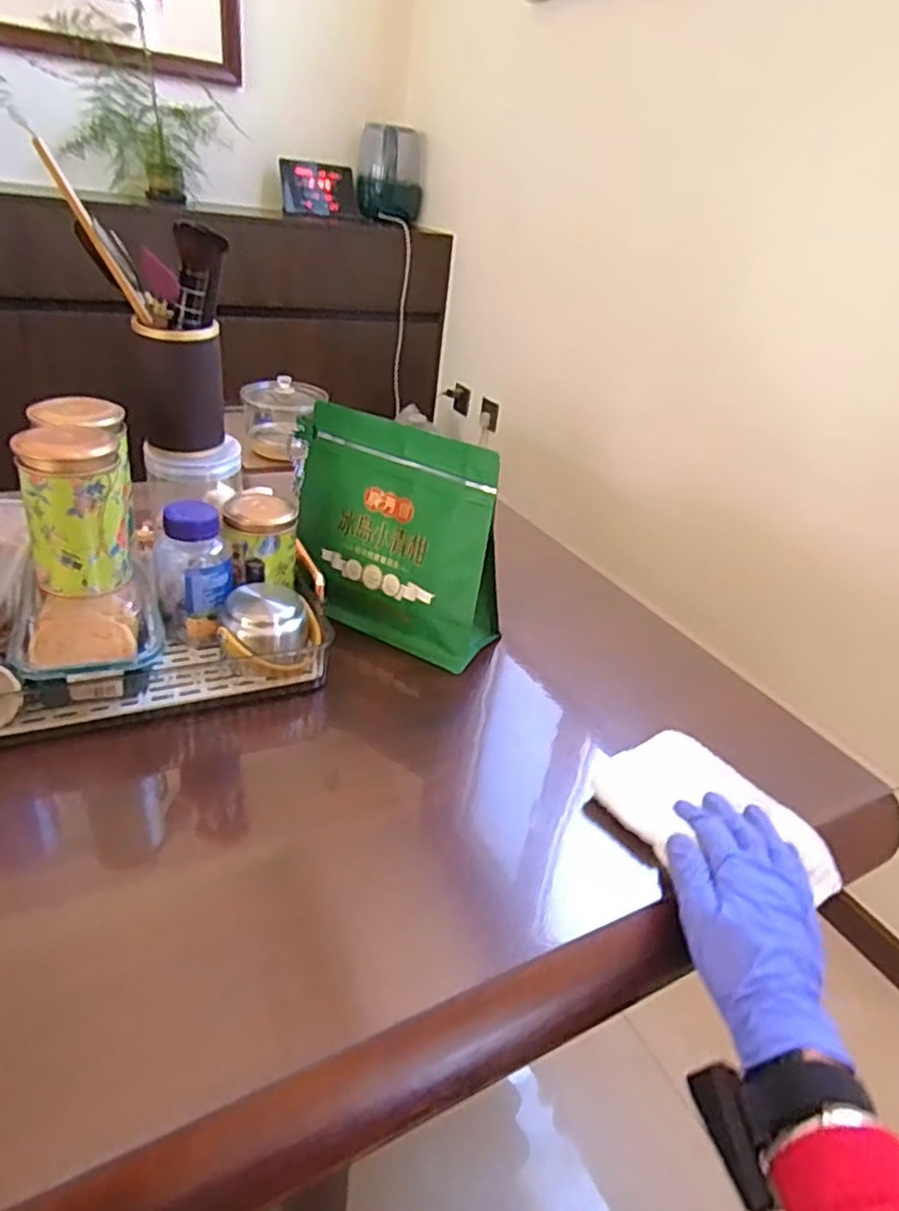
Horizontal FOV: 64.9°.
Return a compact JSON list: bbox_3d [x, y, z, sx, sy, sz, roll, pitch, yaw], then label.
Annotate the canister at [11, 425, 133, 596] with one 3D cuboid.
[{"bbox_3d":[-0.280,-0.070,0.529,0.068,0.112,0.062,-11,36,-28],"label":"canister"}]

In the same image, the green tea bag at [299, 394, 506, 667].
[{"bbox_3d":[-0.065,-0.072,0.697,0.241,0.193,0.069,21,34,21],"label":"green tea bag"}]

